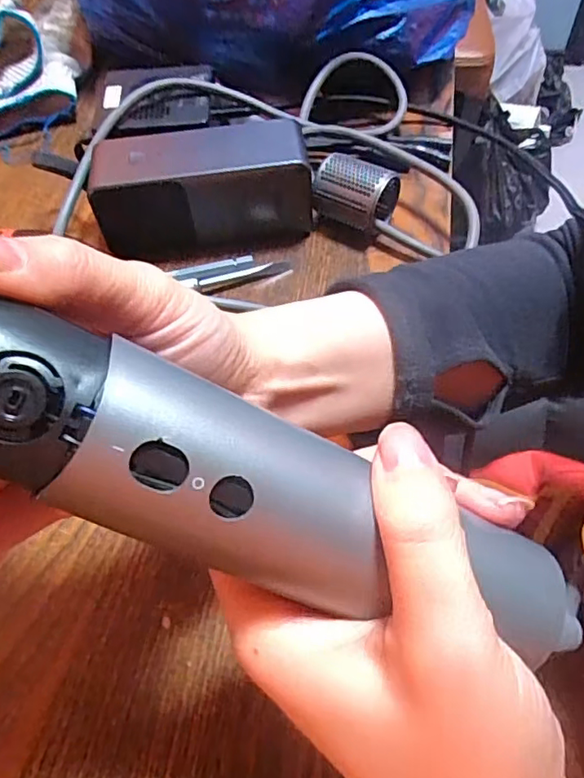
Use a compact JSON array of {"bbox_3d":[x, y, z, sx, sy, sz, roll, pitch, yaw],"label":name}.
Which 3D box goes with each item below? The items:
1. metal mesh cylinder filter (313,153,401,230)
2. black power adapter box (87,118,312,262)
[{"bbox_3d":[0.040,-0.120,0.357,0.048,0.038,0.031,21,58,14],"label":"metal mesh cylinder filter"},{"bbox_3d":[-0.054,-0.126,0.350,0.132,0.061,0.046,-8,56,-5],"label":"black power adapter box"}]

